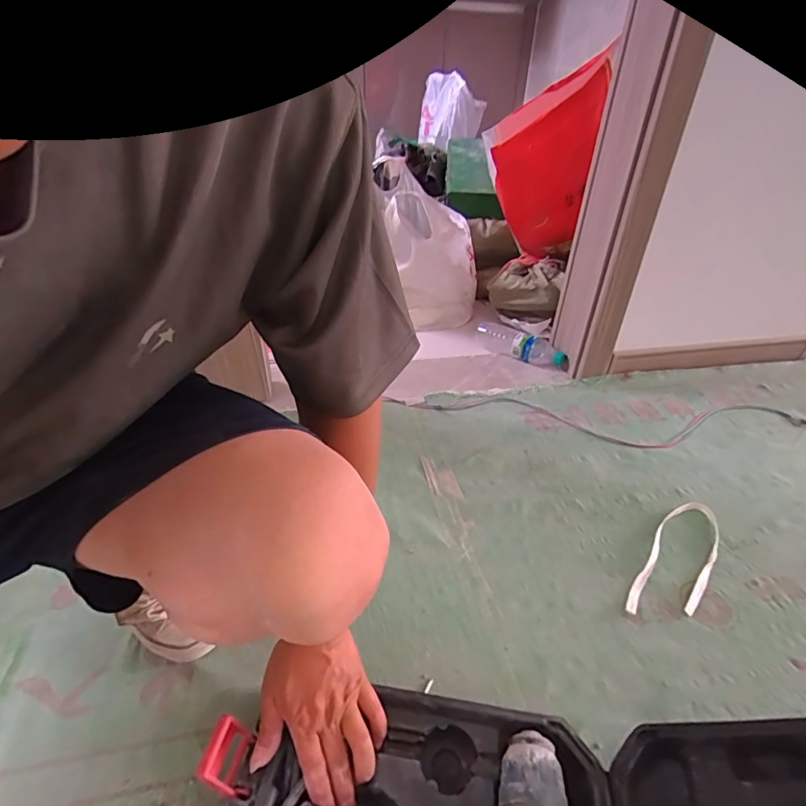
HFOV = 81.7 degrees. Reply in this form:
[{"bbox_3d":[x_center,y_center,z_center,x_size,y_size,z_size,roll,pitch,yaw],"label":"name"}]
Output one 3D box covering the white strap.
[{"bbox_3d":[0.409,0.226,0.685,0.082,0.013,0.259,25,42,30],"label":"white strap"}]

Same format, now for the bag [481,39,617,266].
[{"bbox_3d":[0.325,-0.572,1.139,0.247,0.416,0.181,5,36,2],"label":"bag"}]

